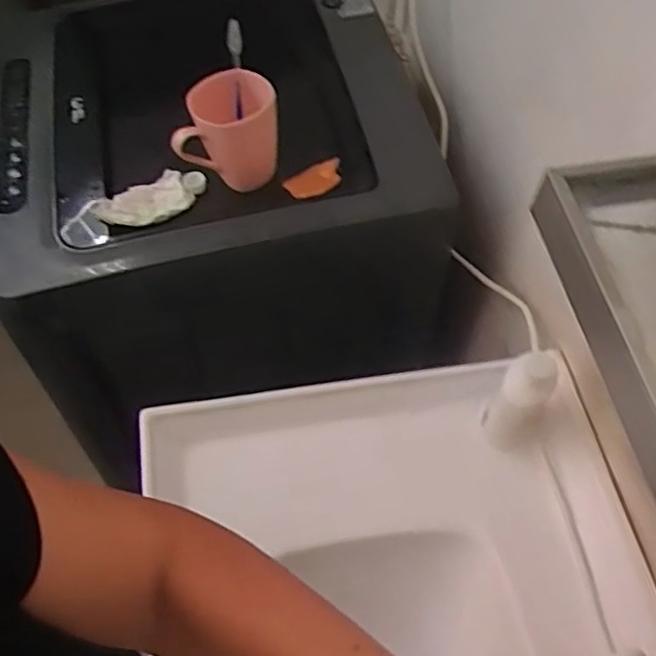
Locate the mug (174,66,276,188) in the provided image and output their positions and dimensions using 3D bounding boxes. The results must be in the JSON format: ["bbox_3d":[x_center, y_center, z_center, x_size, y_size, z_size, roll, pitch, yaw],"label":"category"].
[{"bbox_3d":[-0.113,-0.218,0.775,0.111,0.119,0.088,-2,57,-3],"label":"mug"}]

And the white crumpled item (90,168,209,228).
[{"bbox_3d":[-0.203,-0.149,0.784,0.129,0.036,0.051,-34,64,-21],"label":"white crumpled item"}]

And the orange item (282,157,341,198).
[{"bbox_3d":[-0.014,-0.175,0.795,0.072,0.017,0.037,-23,61,-16],"label":"orange item"}]

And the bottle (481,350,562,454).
[{"bbox_3d":[0.191,0.074,0.673,0.052,0.114,0.052,30,61,16],"label":"bottle"}]

